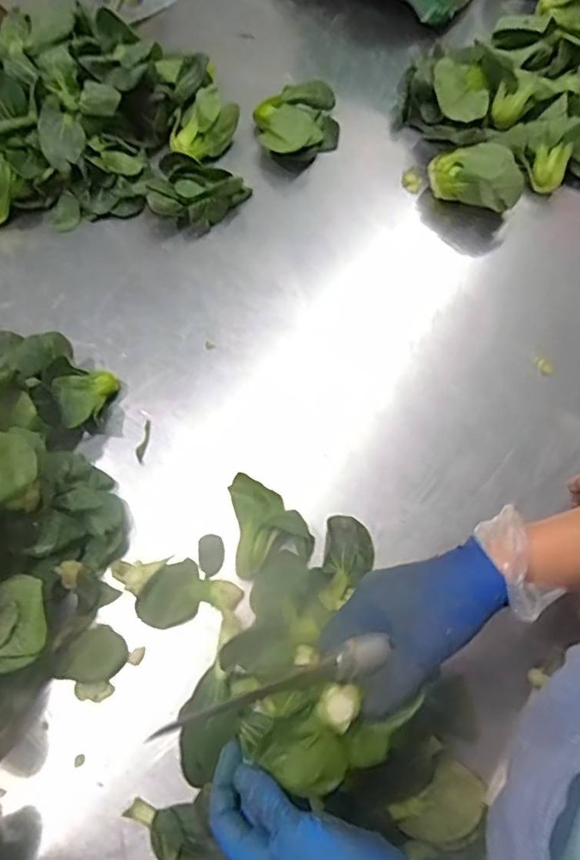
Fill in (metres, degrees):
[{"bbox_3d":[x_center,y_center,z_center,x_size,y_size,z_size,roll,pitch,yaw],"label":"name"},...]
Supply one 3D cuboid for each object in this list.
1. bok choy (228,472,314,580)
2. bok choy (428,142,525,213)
[{"bbox_3d":[-0.016,0.081,0.500,0.065,0.028,0.081,-6,68,-4],"label":"bok choy"},{"bbox_3d":[0.207,-0.279,0.641,0.101,0.061,0.070,25,70,8],"label":"bok choy"}]

